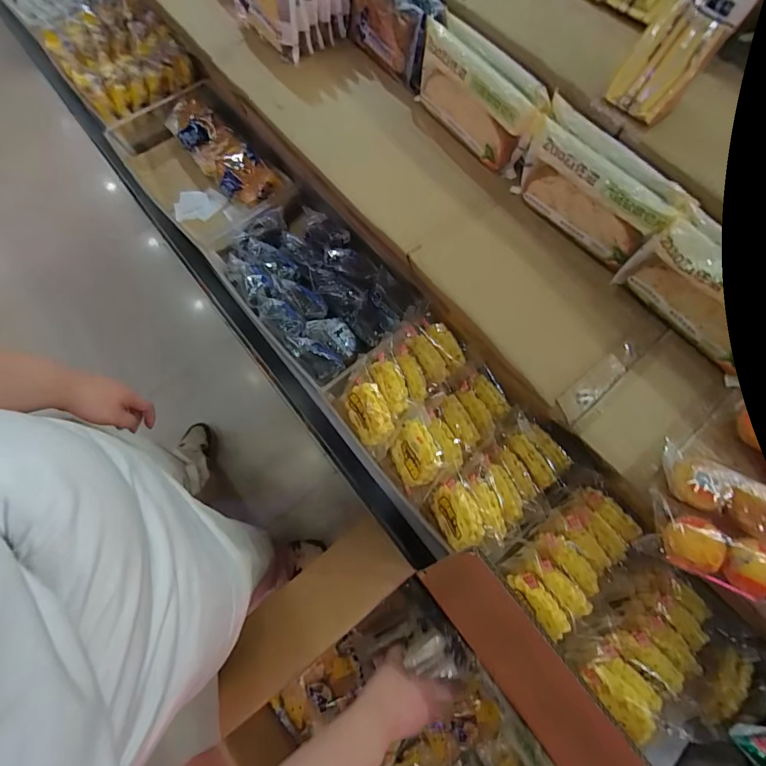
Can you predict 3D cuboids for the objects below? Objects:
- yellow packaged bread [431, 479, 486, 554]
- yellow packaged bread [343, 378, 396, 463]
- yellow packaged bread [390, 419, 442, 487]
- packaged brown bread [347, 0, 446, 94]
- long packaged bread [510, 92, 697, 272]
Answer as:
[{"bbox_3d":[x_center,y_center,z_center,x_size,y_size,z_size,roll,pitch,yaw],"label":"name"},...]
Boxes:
[{"bbox_3d":[0.090,0.161,0.531,0.044,0.057,0.078,-16,73,-7],"label":"yellow packaged bread"},{"bbox_3d":[-0.016,0.041,0.580,0.038,0.081,0.095,-29,66,-34],"label":"yellow packaged bread"},{"bbox_3d":[0.041,0.097,0.560,0.026,0.073,0.072,-10,53,-33],"label":"yellow packaged bread"},{"bbox_3d":[0.017,-0.478,0.577,0.051,0.093,0.150,-35,76,-12],"label":"packaged brown bread"},{"bbox_3d":[0.235,-0.219,0.488,0.062,0.083,0.176,-39,77,-13],"label":"long packaged bread"}]

